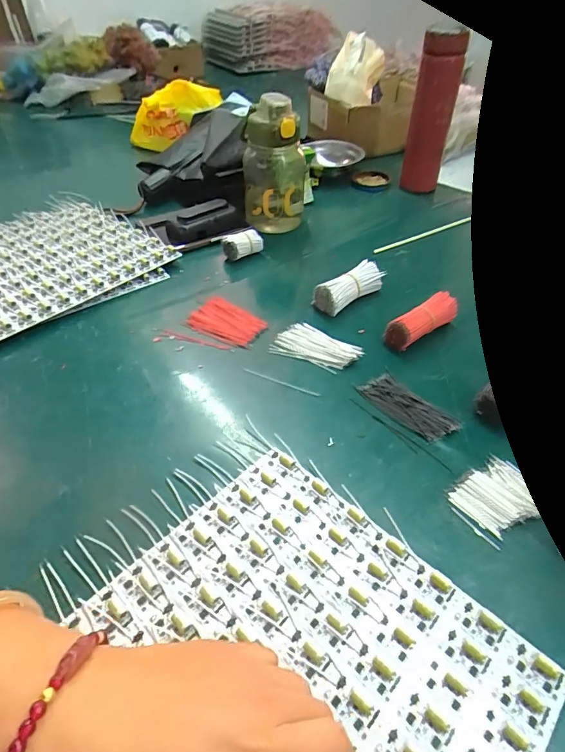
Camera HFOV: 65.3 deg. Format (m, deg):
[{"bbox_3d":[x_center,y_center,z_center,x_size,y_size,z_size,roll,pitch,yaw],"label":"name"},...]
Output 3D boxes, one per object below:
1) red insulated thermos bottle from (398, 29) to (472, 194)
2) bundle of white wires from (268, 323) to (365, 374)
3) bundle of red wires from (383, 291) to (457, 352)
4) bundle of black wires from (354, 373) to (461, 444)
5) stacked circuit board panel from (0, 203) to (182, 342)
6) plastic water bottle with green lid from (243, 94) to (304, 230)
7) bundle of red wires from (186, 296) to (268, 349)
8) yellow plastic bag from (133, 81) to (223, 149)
[{"bbox_3d":[0.227,-0.390,0.688,0.066,0.200,0.072,12,47,8],"label":"red insulated thermos bottle"},{"bbox_3d":[0.035,-0.029,0.471,0.085,0.008,0.058,27,52,24],"label":"bundle of white wires"},{"bbox_3d":[0.151,-0.058,0.479,0.084,0.034,0.028,-28,53,-25],"label":"bundle of red wires"},{"bbox_3d":[0.114,0.029,0.410,0.039,0.009,0.090,-33,55,-28],"label":"bundle of black wires"},{"bbox_3d":[-0.329,-0.142,0.567,0.311,0.019,0.263,-32,54,-27],"label":"stacked circuit board panel"},{"bbox_3d":[-0.011,-0.296,0.634,0.087,0.179,0.083,3,46,3],"label":"plastic water bottle with green lid"},{"bbox_3d":[-0.063,-0.062,0.497,0.083,0.011,0.052,22,50,20],"label":"bundle of red wires"},{"bbox_3d":[-0.220,-0.502,0.852,0.212,0.089,0.047,-18,40,26],"label":"yellow plastic bag"}]

